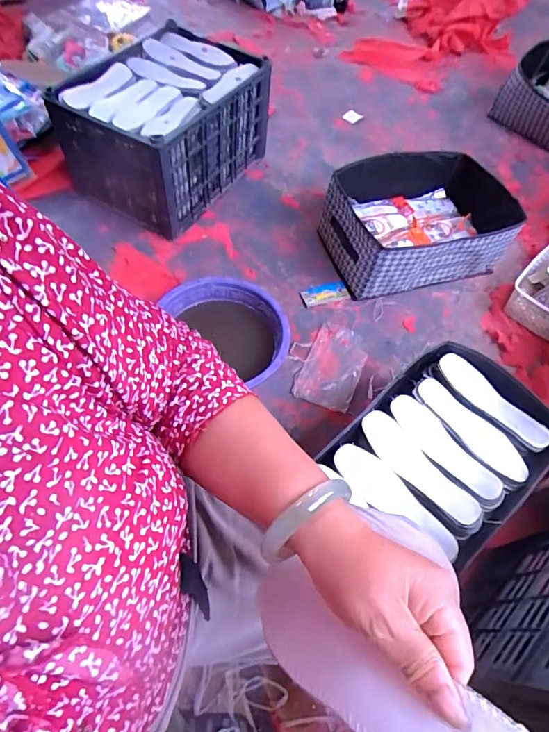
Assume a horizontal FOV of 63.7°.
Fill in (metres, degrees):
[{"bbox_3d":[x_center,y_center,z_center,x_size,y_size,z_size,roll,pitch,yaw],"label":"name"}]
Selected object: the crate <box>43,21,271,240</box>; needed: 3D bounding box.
[{"bbox_3d":[-0.305,-0.694,1.290,0.437,0.288,0.524,26,60,11],"label":"crate"}]

